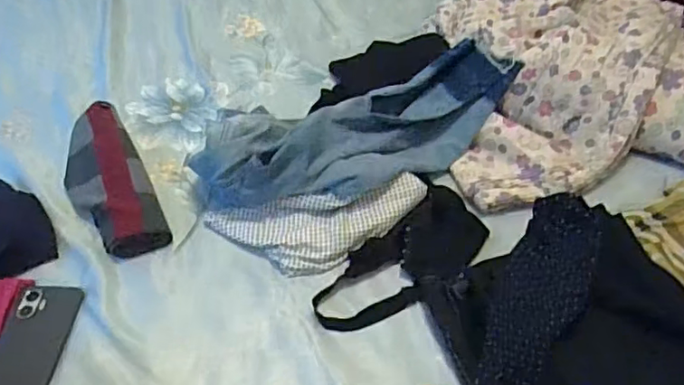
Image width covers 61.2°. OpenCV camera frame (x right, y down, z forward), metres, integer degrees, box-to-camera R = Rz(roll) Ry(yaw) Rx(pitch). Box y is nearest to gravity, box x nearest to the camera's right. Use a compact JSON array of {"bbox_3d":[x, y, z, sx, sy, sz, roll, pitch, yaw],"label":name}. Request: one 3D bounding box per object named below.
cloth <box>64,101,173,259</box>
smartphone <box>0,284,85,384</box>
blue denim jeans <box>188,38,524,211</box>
[{"bbox_3d":[-0.361,-0.025,0.882,0.113,0.057,0.298,-22,52,-21],"label":"cloth"},{"bbox_3d":[-0.386,0.189,0.725,0.084,0.017,0.160,4,51,-2],"label":"smartphone"},{"bbox_3d":[0.042,-0.084,0.911,0.510,0.123,0.186,-26,53,-23],"label":"blue denim jeans"}]

